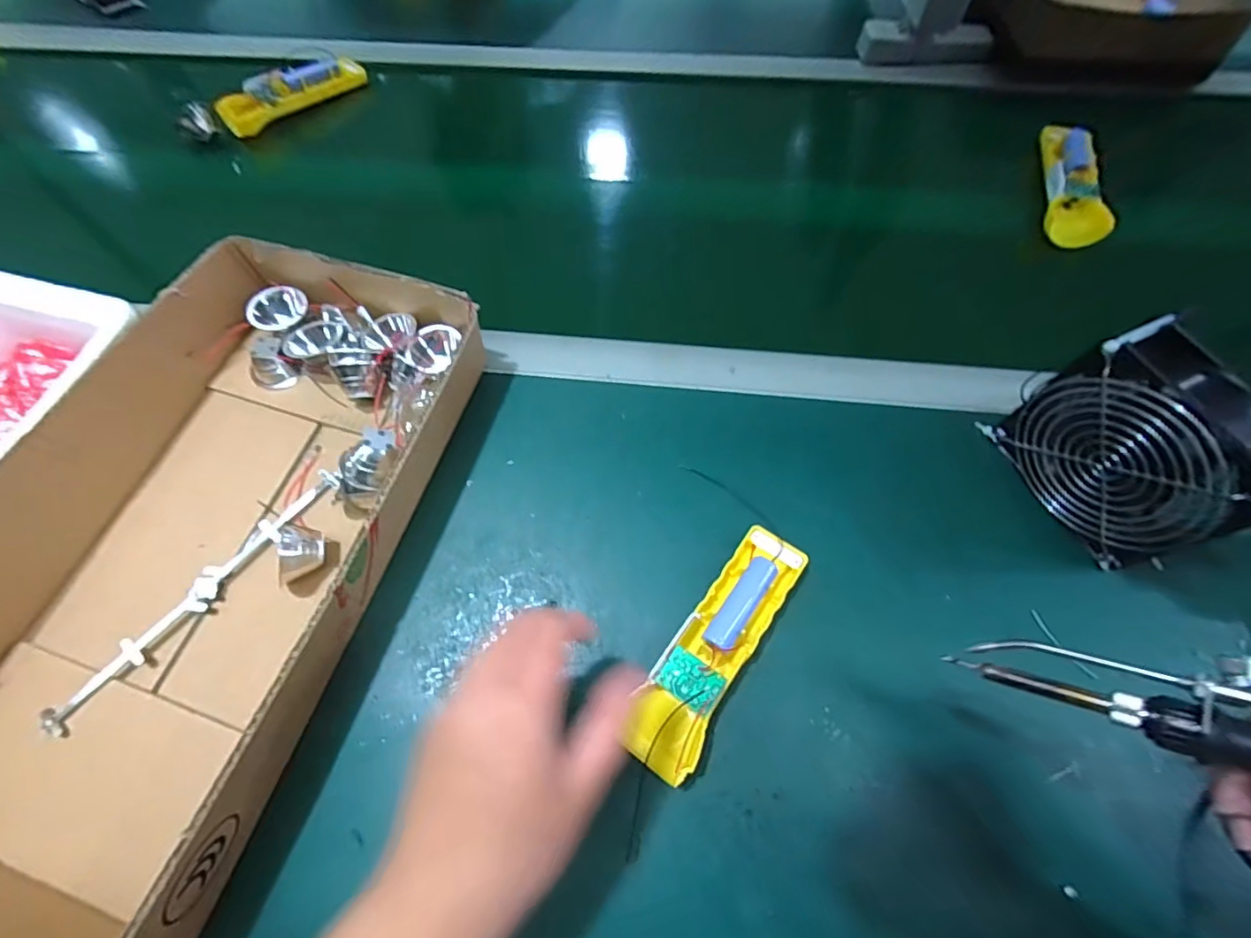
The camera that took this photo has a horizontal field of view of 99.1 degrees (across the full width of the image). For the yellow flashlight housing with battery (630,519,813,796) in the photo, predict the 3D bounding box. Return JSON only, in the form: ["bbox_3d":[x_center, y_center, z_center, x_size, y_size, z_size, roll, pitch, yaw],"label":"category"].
[{"bbox_3d":[0.059,0.109,0.336,0.044,0.032,0.163,33,70,13],"label":"yellow flashlight housing with battery"}]

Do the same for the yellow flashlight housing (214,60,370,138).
[{"bbox_3d":[-0.382,-0.435,0.612,0.162,0.031,0.041,-40,72,-16],"label":"yellow flashlight housing"}]

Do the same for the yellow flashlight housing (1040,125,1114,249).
[{"bbox_3d":[0.436,-0.285,0.527,0.042,0.031,0.166,12,67,5],"label":"yellow flashlight housing"}]

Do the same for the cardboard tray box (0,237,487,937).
[{"bbox_3d":[-0.276,0.038,0.354,0.228,0.075,0.416,16,67,7],"label":"cardboard tray box"}]

